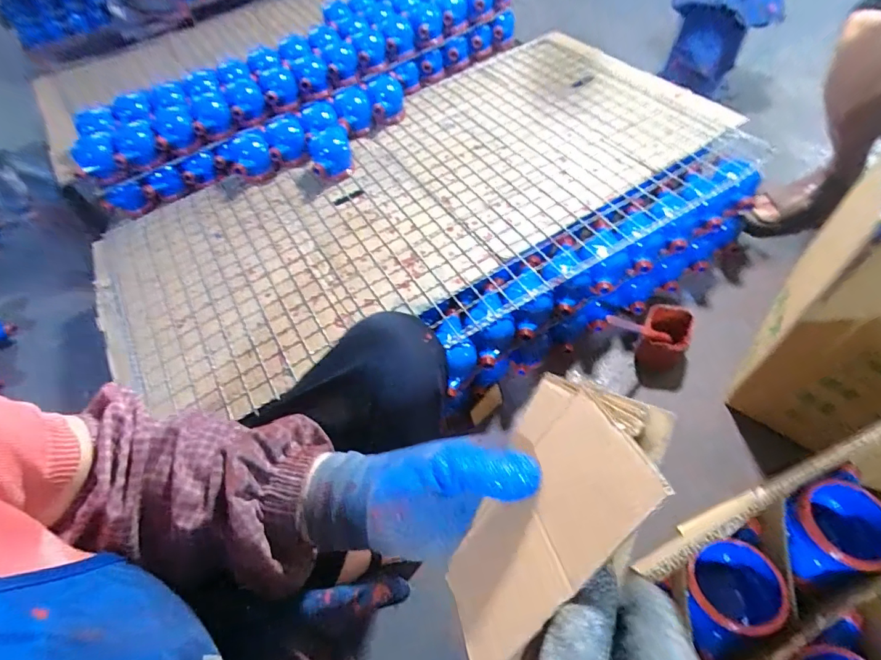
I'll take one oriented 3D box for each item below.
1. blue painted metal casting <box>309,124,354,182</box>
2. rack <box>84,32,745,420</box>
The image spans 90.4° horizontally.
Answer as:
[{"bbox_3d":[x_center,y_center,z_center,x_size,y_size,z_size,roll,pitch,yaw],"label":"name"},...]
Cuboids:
[{"bbox_3d":[-0.227,-0.366,0.910,0.083,0.087,0.073,-14,56,-2],"label":"blue painted metal casting"},{"bbox_3d":[-0.051,-0.294,0.895,1.217,0.050,0.587,-32,62,-14],"label":"rack"}]

